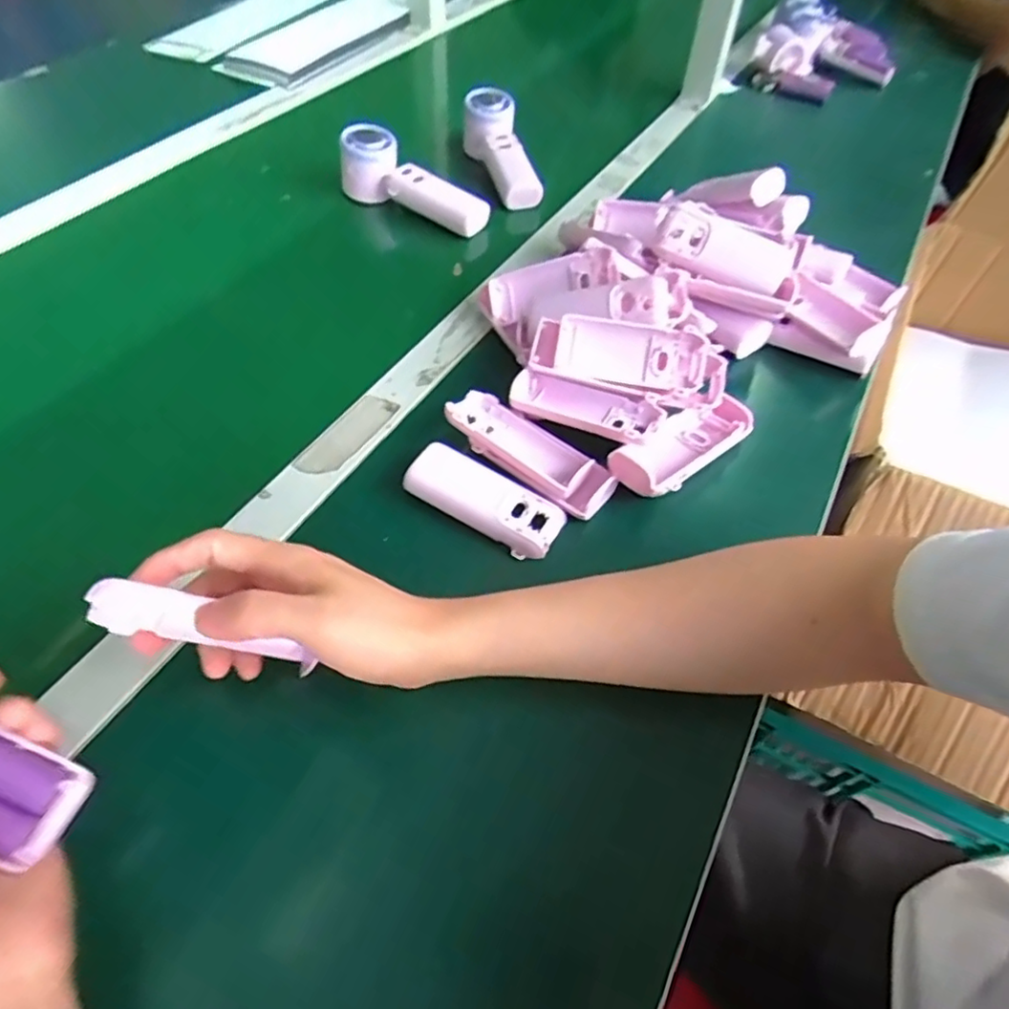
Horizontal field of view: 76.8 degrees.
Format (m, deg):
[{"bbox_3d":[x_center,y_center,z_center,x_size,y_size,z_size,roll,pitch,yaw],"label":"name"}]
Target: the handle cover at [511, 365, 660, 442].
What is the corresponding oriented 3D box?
[{"bbox_3d":[0.052,-0.073,0.458,0.109,0.020,0.043,22,55,14],"label":"handle cover"}]

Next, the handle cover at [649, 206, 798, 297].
[{"bbox_3d":[0.181,-0.205,0.517,0.114,0.043,0.030,14,52,-13],"label":"handle cover"}]

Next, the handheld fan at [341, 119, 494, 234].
[{"bbox_3d":[-0.091,-0.326,0.638,0.159,0.058,0.044,27,57,17],"label":"handheld fan"}]

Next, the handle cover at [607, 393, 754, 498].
[{"bbox_3d":[0.126,-0.042,0.453,0.114,0.033,0.044,-35,62,-25],"label":"handle cover"}]

